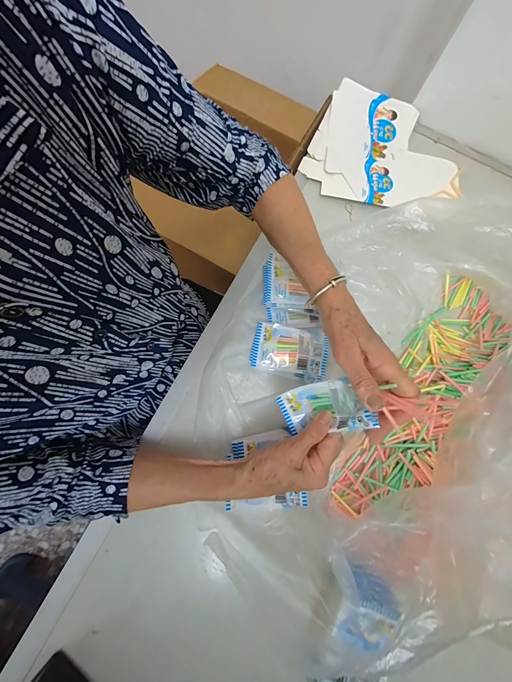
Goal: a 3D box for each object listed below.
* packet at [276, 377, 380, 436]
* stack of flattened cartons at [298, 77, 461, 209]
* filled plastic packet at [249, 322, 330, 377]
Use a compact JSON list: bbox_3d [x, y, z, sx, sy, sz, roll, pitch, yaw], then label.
[{"bbox_3d":[0.073,0.072,0.293,0.092,0.023,0.053,-19,74,31],"label":"packet"},{"bbox_3d":[0.245,-0.350,0.507,0.273,0.030,0.254,25,72,3],"label":"stack of flattened cartons"},{"bbox_3d":[0.049,0.012,0.391,0.106,0.016,0.062,11,72,-2],"label":"filled plastic packet"}]

